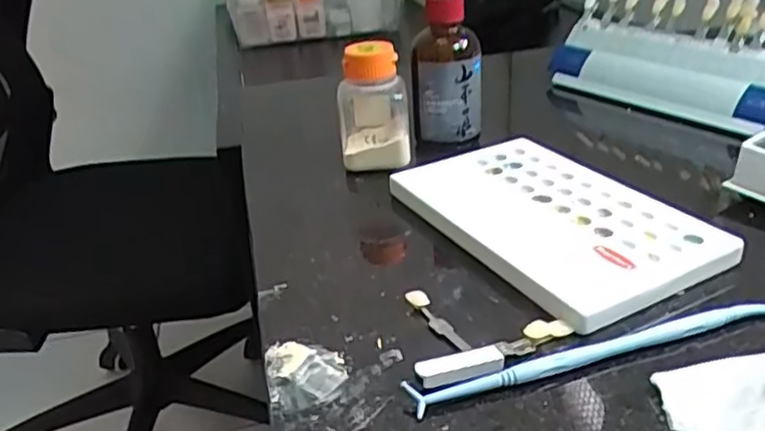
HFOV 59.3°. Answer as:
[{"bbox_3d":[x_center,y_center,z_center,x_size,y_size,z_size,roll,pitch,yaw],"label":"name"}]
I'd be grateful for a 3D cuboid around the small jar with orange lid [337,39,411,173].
[{"bbox_3d":[-0.006,-0.066,0.409,0.041,0.076,0.045,-5,29,3],"label":"small jar with orange lid"}]

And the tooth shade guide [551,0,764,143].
[{"bbox_3d":[0.203,-0.113,0.471,0.069,0.072,0.181,-22,33,-26],"label":"tooth shade guide"}]

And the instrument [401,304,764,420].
[{"bbox_3d":[0.087,0.049,0.249,0.161,0.006,0.011,-10,29,-11],"label":"instrument"}]

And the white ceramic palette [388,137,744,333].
[{"bbox_3d":[0.078,-0.001,0.335,0.096,0.012,0.155,-18,31,-24],"label":"white ceramic palette"}]

